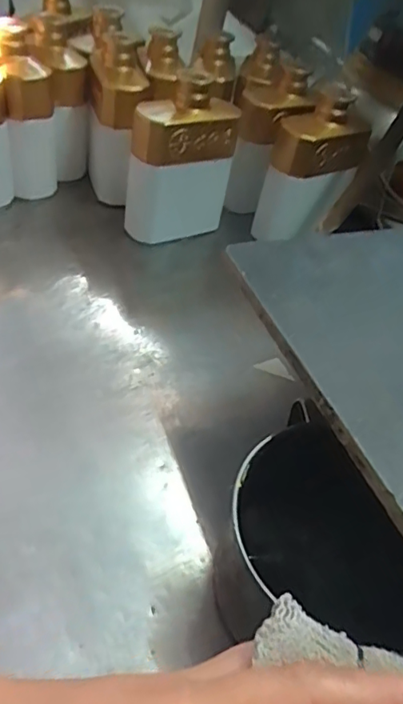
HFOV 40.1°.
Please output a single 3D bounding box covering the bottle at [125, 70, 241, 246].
[{"bbox_3d":[-0.021,-0.186,0.550,0.098,0.159,0.055,-28,56,-32],"label":"bottle"}]

